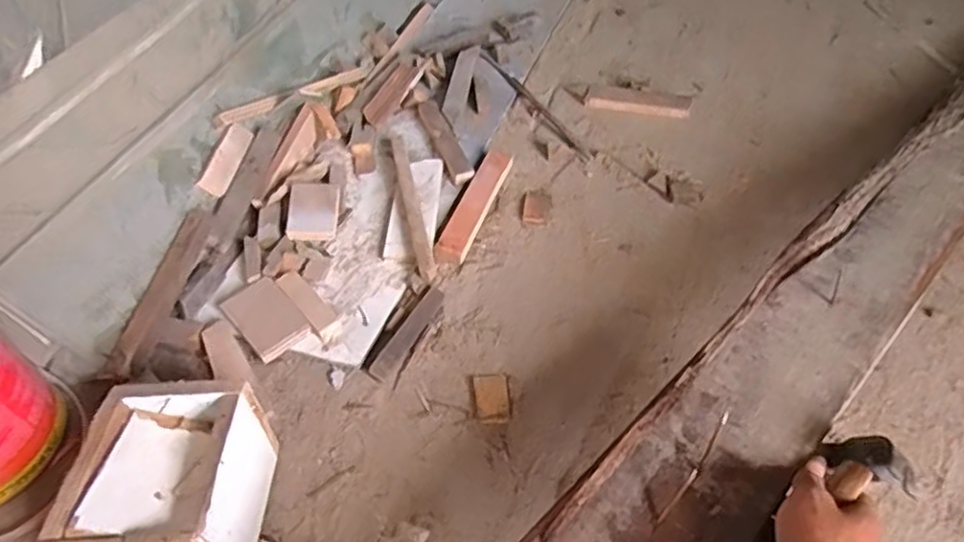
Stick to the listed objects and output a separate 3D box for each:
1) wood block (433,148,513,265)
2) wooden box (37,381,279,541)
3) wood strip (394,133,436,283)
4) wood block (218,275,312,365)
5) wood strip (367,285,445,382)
[{"bbox_3d":[-0.007,-0.084,0.839,0.035,0.018,0.210,13,52,17],"label":"wood block"},{"bbox_3d":[-0.258,0.192,0.559,0.126,0.118,0.173,-3,49,4],"label":"wooden box"},{"bbox_3d":[-0.091,-0.088,0.832,0.020,0.011,0.266,-13,49,-5],"label":"wood strip"},{"bbox_3d":[-0.237,0.050,0.732,0.061,0.013,0.102,-36,54,-23],"label":"wood block"},{"bbox_3d":[-0.078,0.066,0.713,0.022,0.005,0.120,37,60,1],"label":"wood strip"}]

